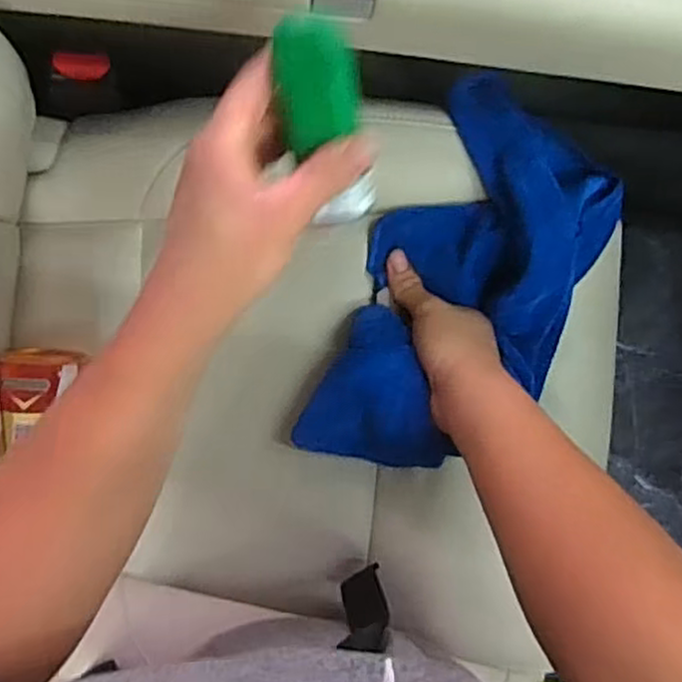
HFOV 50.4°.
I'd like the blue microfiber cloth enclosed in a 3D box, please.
[{"bbox_3d":[0.087,-0.024,0.536,0.166,0.058,0.290,34,95,-4],"label":"blue microfiber cloth"}]

